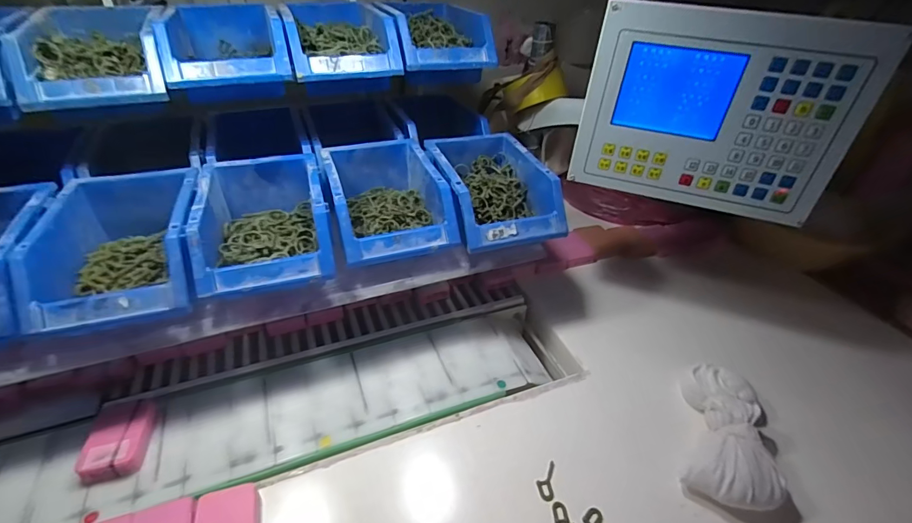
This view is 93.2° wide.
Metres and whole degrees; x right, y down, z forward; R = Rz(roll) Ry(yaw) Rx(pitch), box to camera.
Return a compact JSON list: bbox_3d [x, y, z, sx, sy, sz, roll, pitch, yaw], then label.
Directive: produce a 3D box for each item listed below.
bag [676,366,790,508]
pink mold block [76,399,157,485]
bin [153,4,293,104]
[{"bbox_3d":[0.273,0.169,0.430,0.083,0.049,0.155,16,41,15],"label":"bag"},{"bbox_3d":[-0.314,0.164,0.404,0.047,0.019,0.074,-6,40,-12],"label":"pink mold block"},{"bbox_3d":[-0.267,-0.251,0.514,0.120,0.072,0.179,-11,39,-17],"label":"bin"}]

